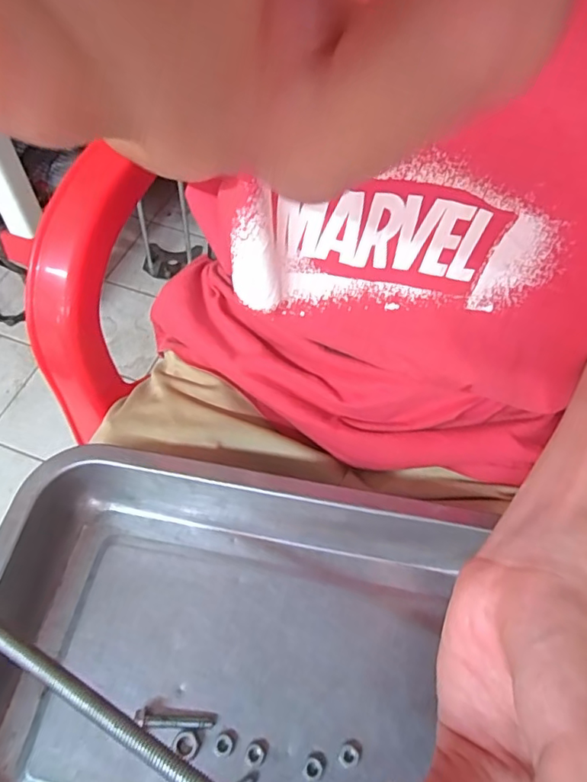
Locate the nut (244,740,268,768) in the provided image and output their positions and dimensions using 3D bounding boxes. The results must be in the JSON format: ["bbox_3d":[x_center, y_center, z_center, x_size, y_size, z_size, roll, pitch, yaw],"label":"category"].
[{"bbox_3d":[-0.020,0.187,0.277,0.010,0.004,0.011,1,57,-2],"label":"nut"}]

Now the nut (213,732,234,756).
[{"bbox_3d":[-0.036,0.184,0.278,0.010,0.004,0.010,1,57,-2],"label":"nut"}]

